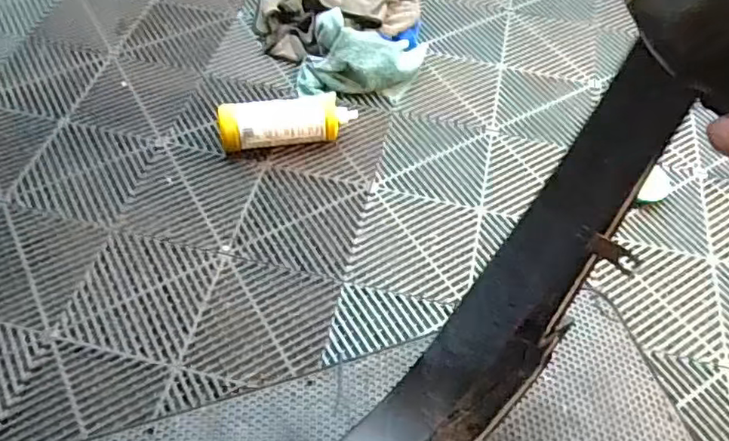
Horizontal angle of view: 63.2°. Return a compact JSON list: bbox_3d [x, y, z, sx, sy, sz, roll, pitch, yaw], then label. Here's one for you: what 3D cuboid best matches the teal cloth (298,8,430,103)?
[{"bbox_3d":[-0.002,-0.331,1.190,0.262,0.102,0.152,0,56,-1],"label":"teal cloth"}]

